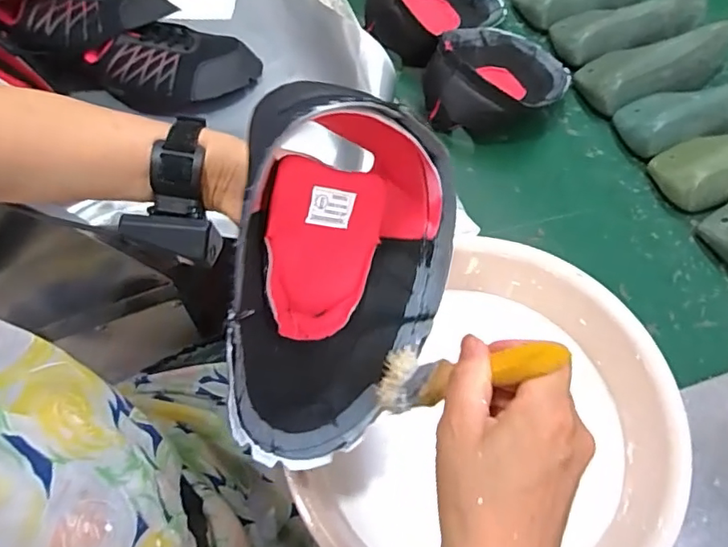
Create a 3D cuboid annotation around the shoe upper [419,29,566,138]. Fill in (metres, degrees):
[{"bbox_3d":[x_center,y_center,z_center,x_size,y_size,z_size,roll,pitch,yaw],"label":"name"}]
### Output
[{"bbox_3d":[0.194,-0.290,0.777,0.238,0.104,0.166,-40,68,-21],"label":"shoe upper"}]

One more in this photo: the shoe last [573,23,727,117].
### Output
[{"bbox_3d":[0.440,-0.310,0.817,0.241,0.066,0.113,-16,62,-10],"label":"shoe last"}]

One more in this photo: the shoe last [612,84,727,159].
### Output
[{"bbox_3d":[0.474,-0.235,0.771,0.237,0.074,0.094,-15,61,-9],"label":"shoe last"}]

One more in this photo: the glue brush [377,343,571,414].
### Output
[{"bbox_3d":[0.057,0.056,0.329,0.018,0.149,0.045,34,60,-19],"label":"glue brush"}]

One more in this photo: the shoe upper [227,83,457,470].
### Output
[{"bbox_3d":[-0.031,0.000,0.376,0.183,0.234,0.095,3,16,-46],"label":"shoe upper"}]

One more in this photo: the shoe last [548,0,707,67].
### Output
[{"bbox_3d":[0.416,-0.398,0.858,0.241,0.062,0.090,-16,62,-10],"label":"shoe last"}]

